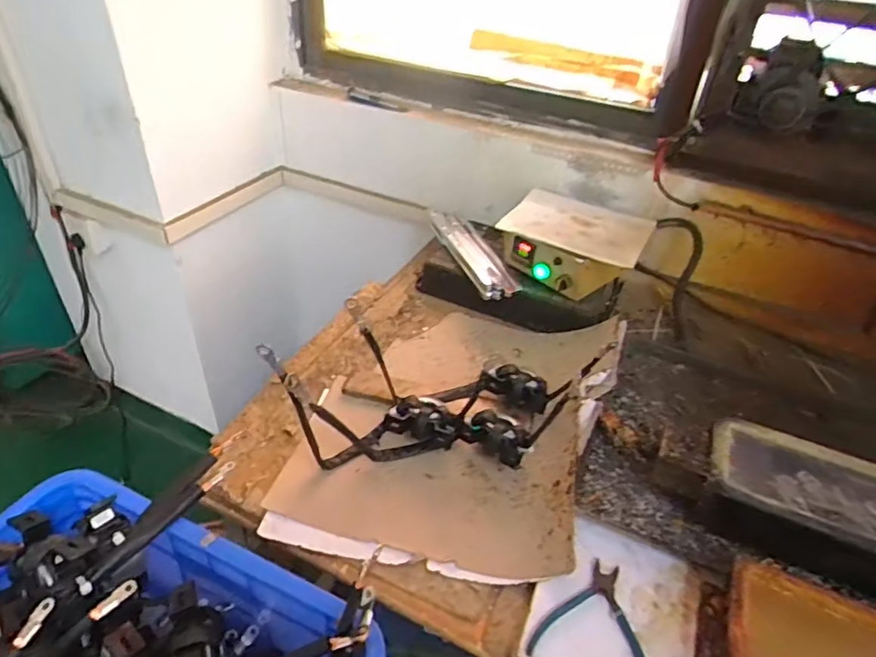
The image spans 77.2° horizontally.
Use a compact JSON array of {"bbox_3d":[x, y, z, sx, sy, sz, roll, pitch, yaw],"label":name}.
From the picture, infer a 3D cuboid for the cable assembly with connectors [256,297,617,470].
[{"bbox_3d":[0.013,0.077,0.754,0.432,0.203,0.201,1,38,-6],"label":"cable assembly with connectors"}]

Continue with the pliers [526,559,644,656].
[{"bbox_3d":[0.180,0.315,0.587,0.127,0.016,0.133,22,41,20],"label":"pliers"}]

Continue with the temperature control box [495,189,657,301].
[{"bbox_3d":[0.261,-0.166,1.058,0.255,0.108,0.216,23,41,21],"label":"temperature control box"}]

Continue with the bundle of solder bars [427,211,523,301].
[{"bbox_3d":[0.065,-0.157,1.105,0.081,0.027,0.308,-9,40,-17],"label":"bundle of solder bars"}]

